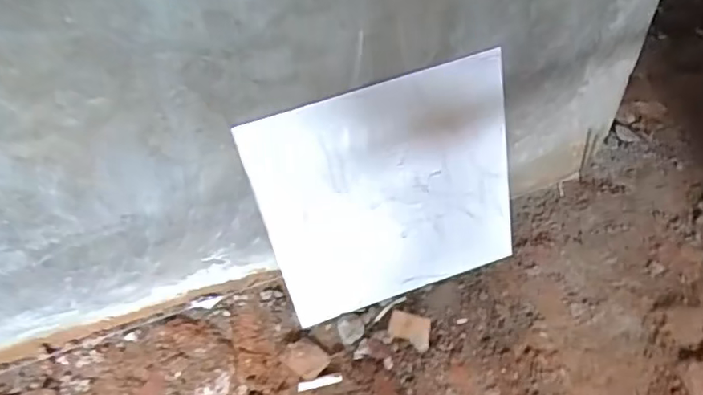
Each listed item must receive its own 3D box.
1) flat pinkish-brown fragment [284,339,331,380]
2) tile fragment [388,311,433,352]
[{"bbox_3d":[-0.115,0.414,1.425,0.110,0.019,0.088,29,54,30],"label":"flat pinkish-brown fragment"},{"bbox_3d":[0.149,0.334,1.411,0.111,0.021,0.078,19,74,16],"label":"tile fragment"}]

